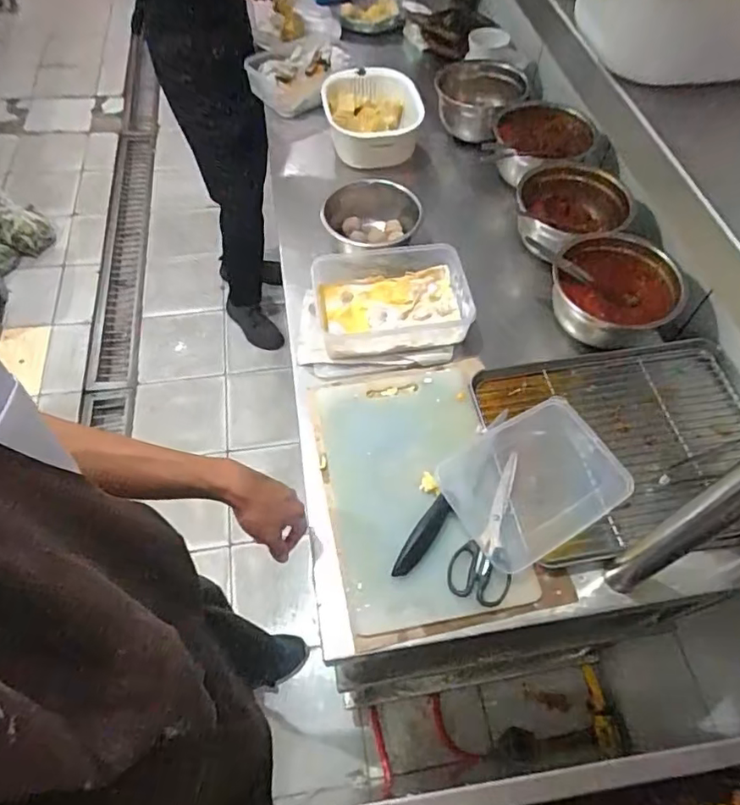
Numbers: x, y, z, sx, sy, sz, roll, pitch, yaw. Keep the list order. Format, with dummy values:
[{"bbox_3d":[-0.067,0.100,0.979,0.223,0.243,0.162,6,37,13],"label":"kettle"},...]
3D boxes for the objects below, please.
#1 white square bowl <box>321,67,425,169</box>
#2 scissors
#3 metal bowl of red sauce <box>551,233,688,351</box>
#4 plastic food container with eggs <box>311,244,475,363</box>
[{"bbox_3d":[0.004,-0.592,1.147,0.203,0.092,0.245,2,57,-1],"label":"white square bowl"},{"bbox_3d":[0.154,0.154,0.698,0.070,0.017,0.195,17,58,8],"label":"scissors"},{"bbox_3d":[0.375,-0.169,0.862,0.179,0.109,0.166,1,57,-2],"label":"metal bowl of red sauce"},{"bbox_3d":[0.034,-0.165,0.883,0.234,0.067,0.178,-4,57,-5],"label":"plastic food container with eggs"}]

